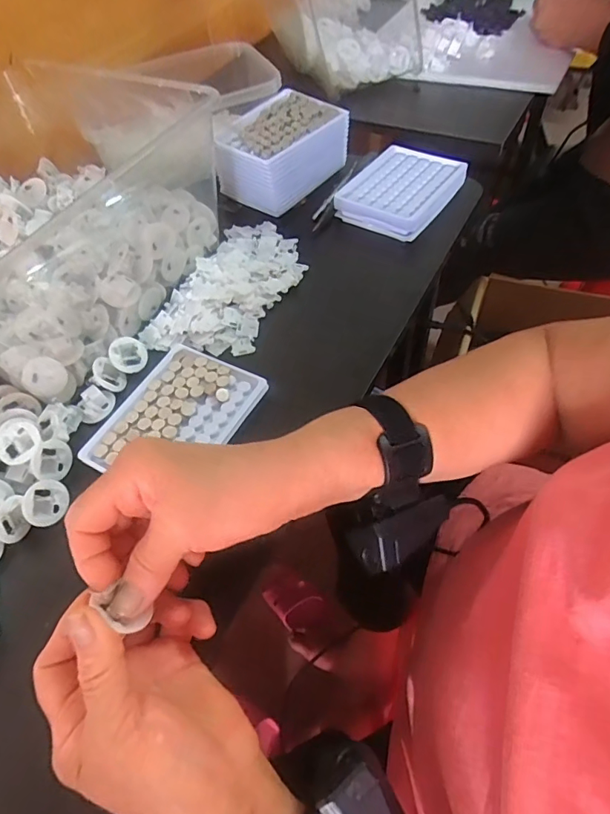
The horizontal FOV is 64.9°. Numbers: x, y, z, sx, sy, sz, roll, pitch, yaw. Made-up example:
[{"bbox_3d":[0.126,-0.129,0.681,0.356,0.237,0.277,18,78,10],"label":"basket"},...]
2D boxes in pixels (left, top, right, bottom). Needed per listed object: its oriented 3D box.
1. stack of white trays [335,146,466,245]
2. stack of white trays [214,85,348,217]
[{"bbox_3d":[0.109,-0.244,0.542,0.104,0.028,0.135,29,62,23],"label":"stack of white trays"},{"bbox_3d":[-0.026,-0.295,0.555,0.100,0.078,0.127,34,64,25],"label":"stack of white trays"}]

